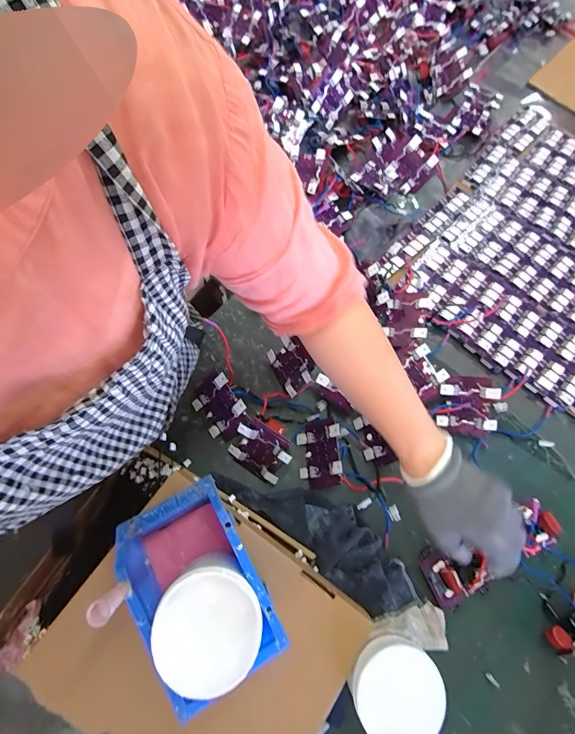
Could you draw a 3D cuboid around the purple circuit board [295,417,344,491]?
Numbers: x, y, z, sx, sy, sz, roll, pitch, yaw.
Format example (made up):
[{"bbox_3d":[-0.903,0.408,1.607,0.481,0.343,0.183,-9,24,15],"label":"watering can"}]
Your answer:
[{"bbox_3d":[0.053,0.130,0.549,0.025,0.082,0.097,14,62,-37],"label":"purple circuit board"}]

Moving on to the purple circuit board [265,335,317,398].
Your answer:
[{"bbox_3d":[0.002,-0.001,0.587,0.013,0.096,0.084,-19,72,-37],"label":"purple circuit board"}]

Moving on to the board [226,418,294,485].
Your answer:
[{"bbox_3d":[-0.043,0.129,0.535,0.086,0.098,0.015,34,34,9],"label":"board"}]

